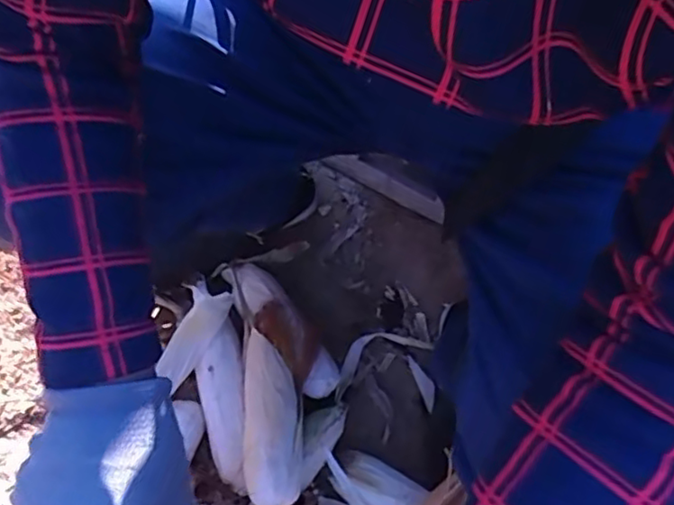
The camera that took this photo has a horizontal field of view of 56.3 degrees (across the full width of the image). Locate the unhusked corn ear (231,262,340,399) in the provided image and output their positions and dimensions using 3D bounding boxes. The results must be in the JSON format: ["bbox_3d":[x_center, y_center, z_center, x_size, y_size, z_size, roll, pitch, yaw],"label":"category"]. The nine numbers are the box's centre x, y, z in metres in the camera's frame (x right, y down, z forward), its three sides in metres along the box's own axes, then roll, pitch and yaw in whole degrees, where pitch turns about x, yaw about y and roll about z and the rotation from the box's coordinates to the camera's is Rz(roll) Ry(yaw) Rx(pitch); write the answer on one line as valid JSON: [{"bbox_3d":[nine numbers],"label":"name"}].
[{"bbox_3d":[-0.062,0.080,0.700,0.047,0.047,0.177,-34,78,-11],"label":"unhusked corn ear"}]

